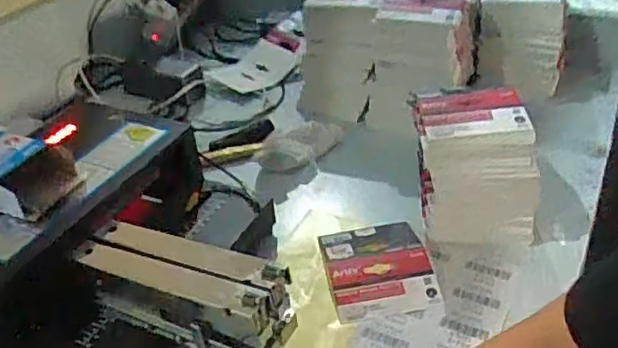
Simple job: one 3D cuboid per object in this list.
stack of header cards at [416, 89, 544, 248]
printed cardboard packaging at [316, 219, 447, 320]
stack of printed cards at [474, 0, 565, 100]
[{"bbox_3d":[0.166,-0.011,0.629,0.111,0.122,0.102,-4,36,1],"label":"stack of header cards"},{"bbox_3d":[0.067,0.090,0.616,0.100,0.018,0.123,-8,36,-4],"label":"printed cardboard packaging"},{"bbox_3d":[0.294,-0.196,0.850,0.111,0.130,0.115,8,38,18],"label":"stack of printed cards"}]

